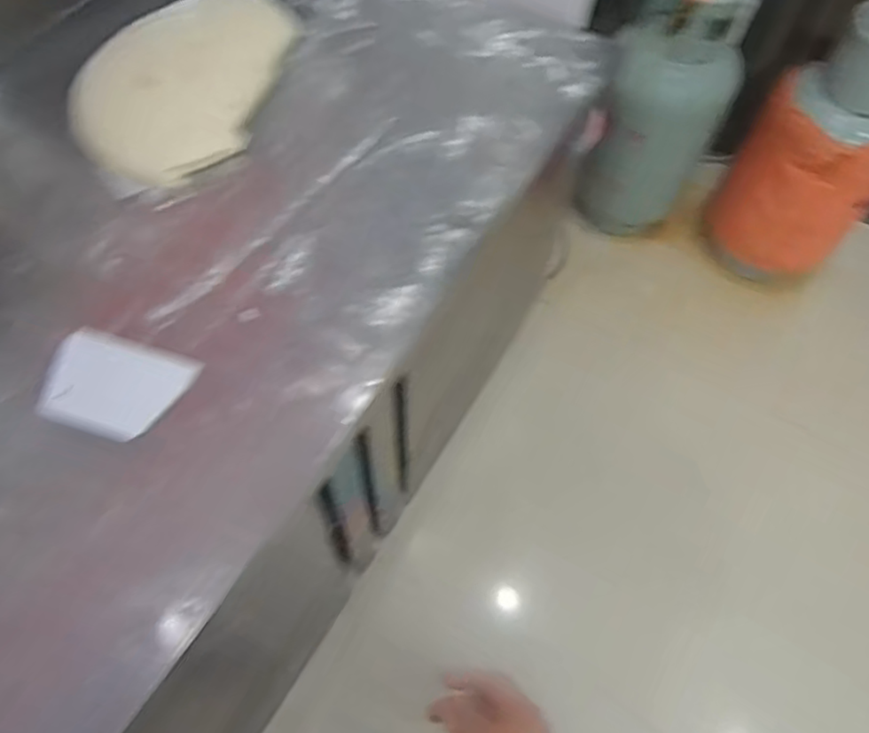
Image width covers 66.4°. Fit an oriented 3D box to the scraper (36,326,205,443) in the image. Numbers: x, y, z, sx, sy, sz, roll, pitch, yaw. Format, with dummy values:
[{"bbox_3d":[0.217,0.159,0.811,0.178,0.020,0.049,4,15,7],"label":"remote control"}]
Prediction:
[{"bbox_3d":[-0.341,0.016,0.696,0.151,0.009,0.111,16,59,9],"label":"scraper"}]

